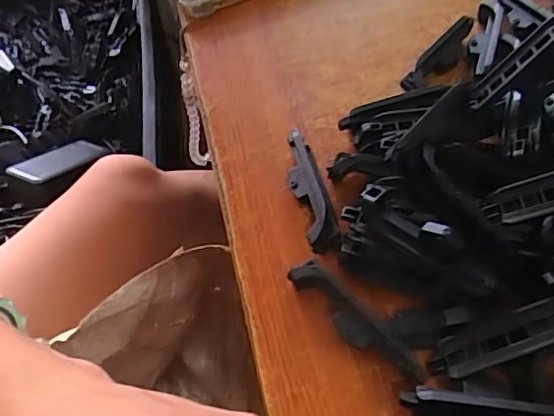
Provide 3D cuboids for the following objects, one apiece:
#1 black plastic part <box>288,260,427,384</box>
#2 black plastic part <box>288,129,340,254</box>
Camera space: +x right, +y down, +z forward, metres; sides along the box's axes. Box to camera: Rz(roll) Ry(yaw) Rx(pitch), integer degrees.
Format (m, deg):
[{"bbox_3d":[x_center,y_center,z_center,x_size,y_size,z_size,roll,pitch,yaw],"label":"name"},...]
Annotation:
[{"bbox_3d":[0.037,0.053,0.255,0.018,0.017,0.073,-37,63,-19],"label":"black plastic part"},{"bbox_3d":[0.018,-0.009,0.295,0.020,0.020,0.071,-9,58,-3],"label":"black plastic part"}]

